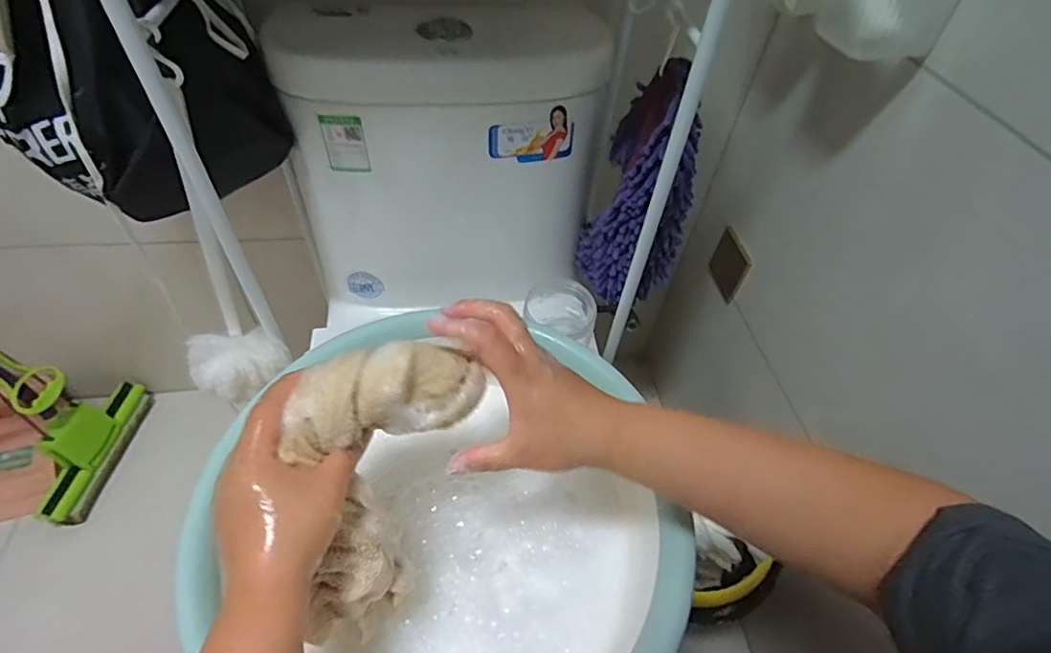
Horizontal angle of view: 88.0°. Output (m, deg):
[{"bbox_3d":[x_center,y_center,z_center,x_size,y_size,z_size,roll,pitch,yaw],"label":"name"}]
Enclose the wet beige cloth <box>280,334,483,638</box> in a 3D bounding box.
[{"bbox_3d":[-0.109,0.097,0.372,0.100,0.134,0.159,22,50,12],"label":"wet beige cloth"}]

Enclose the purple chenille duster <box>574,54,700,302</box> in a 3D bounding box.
[{"bbox_3d":[0.136,-0.162,0.665,0.087,0.284,0.126,-28,58,-27],"label":"purple chenille duster"}]

